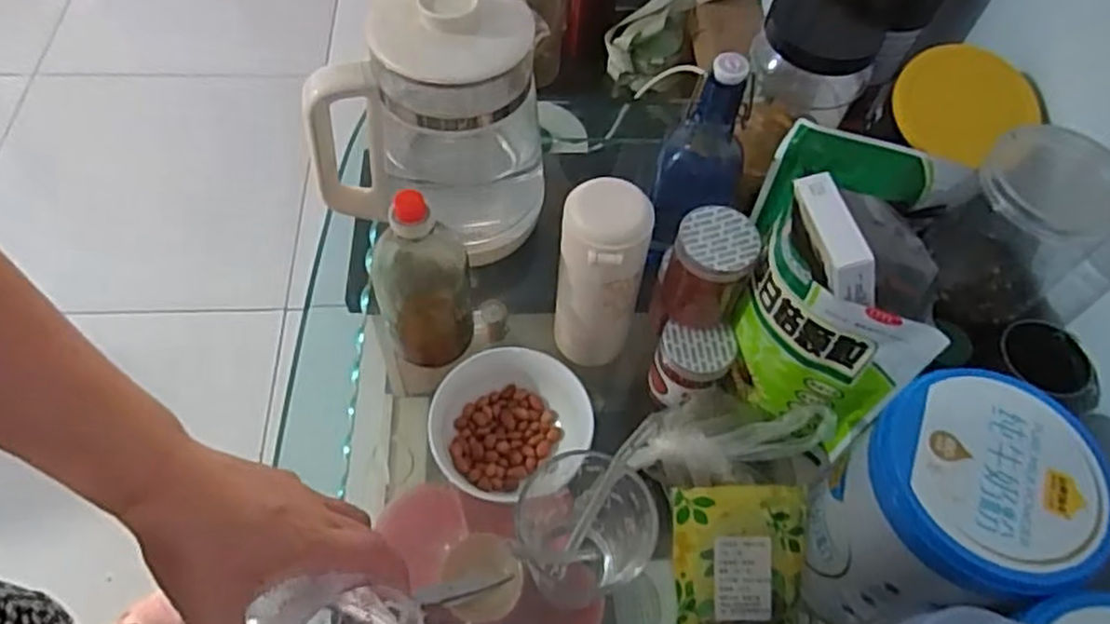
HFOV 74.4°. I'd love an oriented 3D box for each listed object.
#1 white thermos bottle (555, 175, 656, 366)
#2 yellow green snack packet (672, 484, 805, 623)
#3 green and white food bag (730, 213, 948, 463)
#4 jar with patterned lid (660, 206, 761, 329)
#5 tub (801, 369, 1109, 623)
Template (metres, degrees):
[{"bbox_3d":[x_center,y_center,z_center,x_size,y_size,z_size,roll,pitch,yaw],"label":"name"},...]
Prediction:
[{"bbox_3d":[0.034,-0.026,0.575,0.064,0.169,0.066,6,58,0],"label":"white thermos bottle"},{"bbox_3d":[0.129,0.188,0.517,0.092,0.012,0.132,0,95,-2],"label":"yellow green snack packet"},{"bbox_3d":[0.176,0.022,0.521,0.042,0.154,0.136,-32,65,-21],"label":"green and white food bag"},{"bbox_3d":[0.114,-0.032,0.554,0.056,0.080,0.056,1,58,-2],"label":"jar with patterned lid"},{"bbox_3d":[0.240,0.132,0.479,0.126,0.173,0.124,-7,59,-8],"label":"tub"}]

